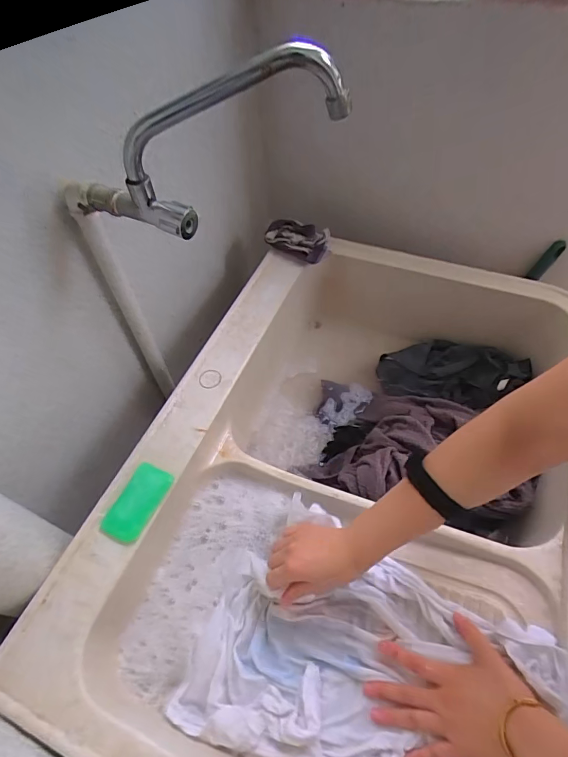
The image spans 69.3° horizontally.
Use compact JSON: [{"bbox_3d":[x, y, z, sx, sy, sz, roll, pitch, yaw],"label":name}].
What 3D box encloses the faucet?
[{"bbox_3d":[-0.082,-0.221,0.403,0.288,0.096,0.076,-24,53,18],"label":"faucet"}]

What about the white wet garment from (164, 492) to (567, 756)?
[{"bbox_3d":[0.086,0.323,0.464,0.364,0.106,0.266,20,59,16],"label":"white wet garment"}]

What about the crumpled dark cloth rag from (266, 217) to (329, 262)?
[{"bbox_3d":[0.024,-0.266,0.791,0.118,0.054,0.062,10,56,10],"label":"crumpled dark cloth rag"}]

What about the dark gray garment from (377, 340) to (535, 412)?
[{"bbox_3d":[0.329,-0.015,0.813,0.266,0.062,0.124,13,57,12],"label":"dark gray garment"}]

